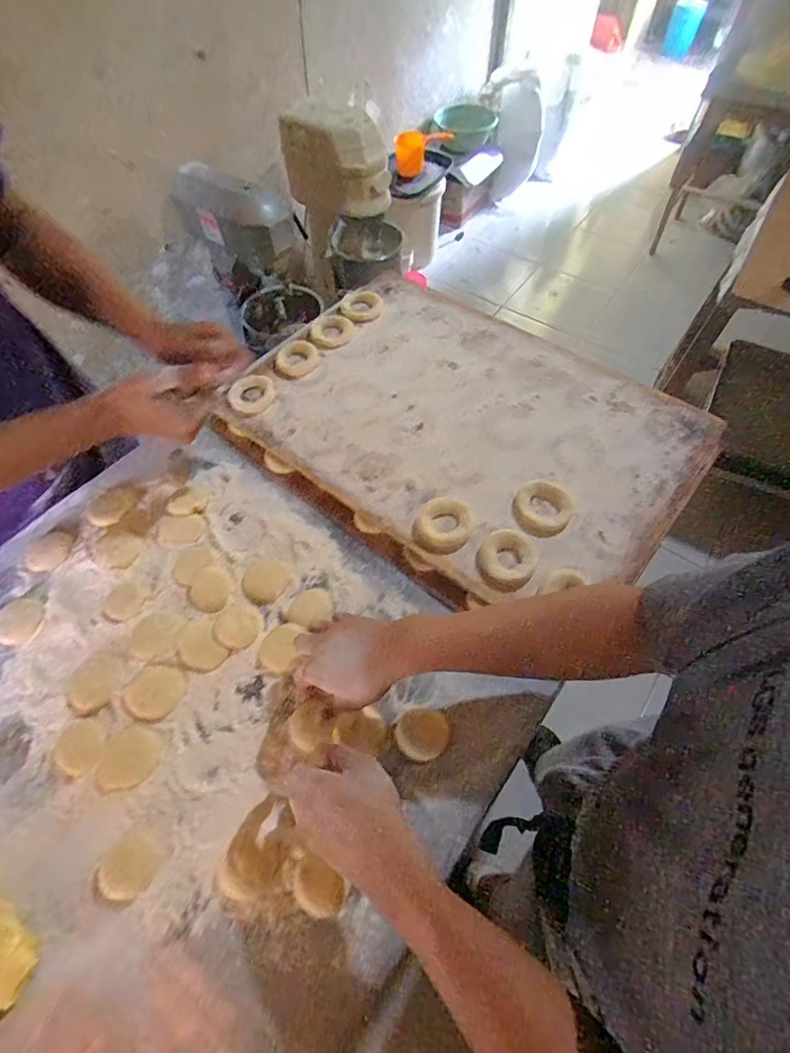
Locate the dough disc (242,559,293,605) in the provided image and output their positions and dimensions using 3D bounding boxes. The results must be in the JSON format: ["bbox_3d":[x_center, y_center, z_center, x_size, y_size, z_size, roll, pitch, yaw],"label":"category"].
[{"bbox_3d":[-0.155,0.064,0.583,0.052,0.004,0.058,31,66,15],"label":"dough disc"}]

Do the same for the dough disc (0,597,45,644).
[{"bbox_3d":[-0.432,0.108,0.556,0.055,0.005,0.051,0,62,0],"label":"dough disc"}]

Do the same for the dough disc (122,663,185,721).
[{"bbox_3d":[-0.256,0.175,0.515,0.054,0.004,0.056,0,62,0],"label":"dough disc"}]

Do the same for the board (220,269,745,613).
[{"bbox_3d":[0.091,-0.150,0.685,0.605,0.032,0.453,35,67,17],"label":"board"}]

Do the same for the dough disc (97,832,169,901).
[{"bbox_3d":[-0.239,0.307,0.439,0.049,0.004,0.051,0,62,0],"label":"dough disc"}]

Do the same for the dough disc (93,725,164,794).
[{"bbox_3d":[-0.267,0.233,0.484,0.055,0.004,0.062,27,65,14],"label":"dough disc"}]

